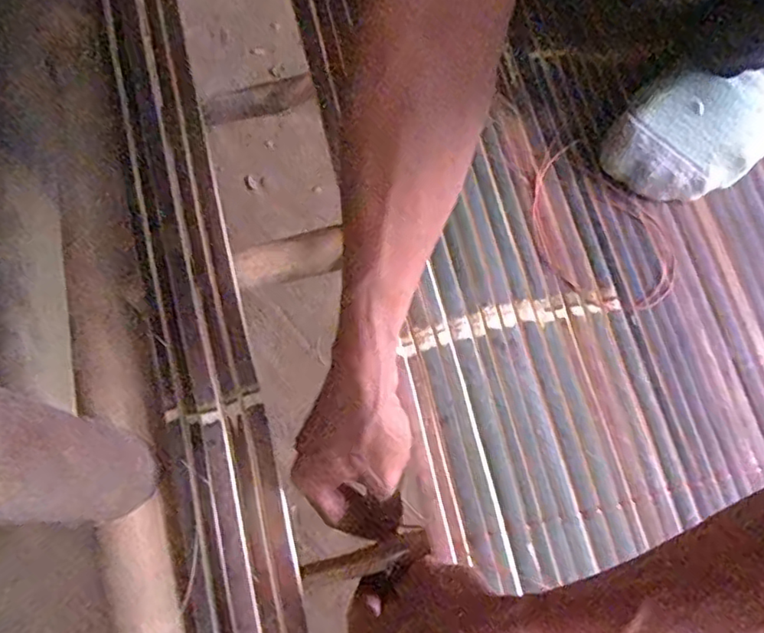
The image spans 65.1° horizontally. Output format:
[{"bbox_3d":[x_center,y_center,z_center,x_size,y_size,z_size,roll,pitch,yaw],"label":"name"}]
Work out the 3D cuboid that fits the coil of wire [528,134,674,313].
[{"bbox_3d":[0.159,-0.065,0.457,0.086,0.006,0.144,-37,77,-11],"label":"coil of wire"}]

